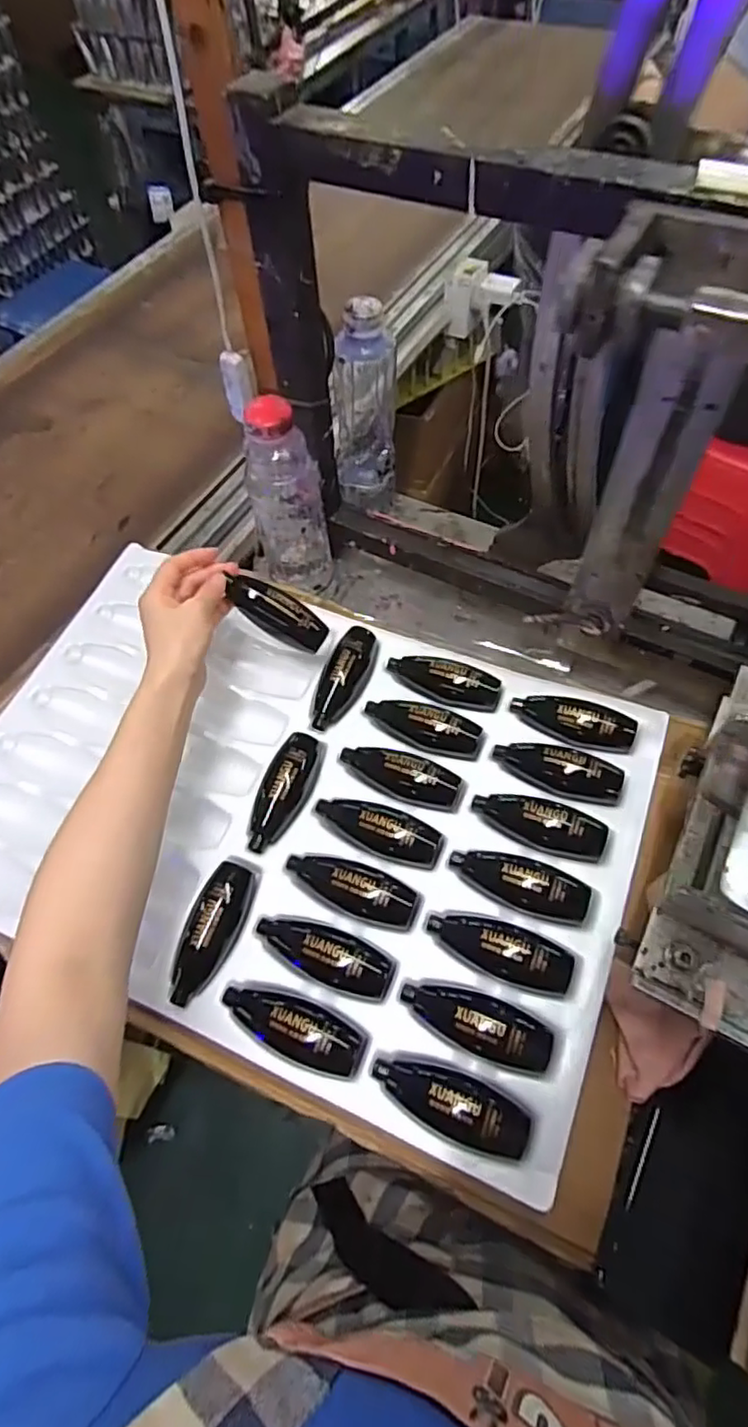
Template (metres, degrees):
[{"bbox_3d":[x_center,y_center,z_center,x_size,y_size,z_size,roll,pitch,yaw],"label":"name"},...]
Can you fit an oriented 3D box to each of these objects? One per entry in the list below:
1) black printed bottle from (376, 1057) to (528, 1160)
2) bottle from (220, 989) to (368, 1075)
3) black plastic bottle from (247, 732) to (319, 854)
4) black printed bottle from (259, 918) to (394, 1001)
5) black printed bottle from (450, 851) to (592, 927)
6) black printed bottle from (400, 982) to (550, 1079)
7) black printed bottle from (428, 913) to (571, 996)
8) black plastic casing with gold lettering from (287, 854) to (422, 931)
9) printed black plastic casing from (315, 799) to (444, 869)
[{"bbox_3d":[0.048,0.249,0.408,0.099,0.040,0.035,20,63,14],"label":"black printed bottle"},{"bbox_3d":[-0.057,0.212,0.428,0.099,0.028,0.037,19,63,13],"label":"bottle"},{"bbox_3d":[-0.074,0.059,0.505,0.036,0.021,0.101,15,62,12],"label":"black plastic bottle"},{"bbox_3d":[-0.036,0.168,0.447,0.101,0.023,0.034,19,63,14],"label":"black printed bottle"},{"bbox_3d":[0.106,0.119,0.460,0.099,0.026,0.038,17,63,12],"label":"black printed bottle"},{"bbox_3d":[0.068,0.203,0.418,0.099,0.026,0.037,15,63,12],"label":"black printed bottle"},{"bbox_3d":[0.085,0.163,0.440,0.099,0.026,0.036,17,77,16],"label":"black printed bottle"},{"bbox_3d":[-0.017,0.125,0.467,0.102,0.023,0.036,20,64,14],"label":"black plastic casing with gold lettering"},{"bbox_3d":[0.003,0.084,0.489,0.100,0.021,0.038,22,64,15],"label":"printed black plastic casing"}]

